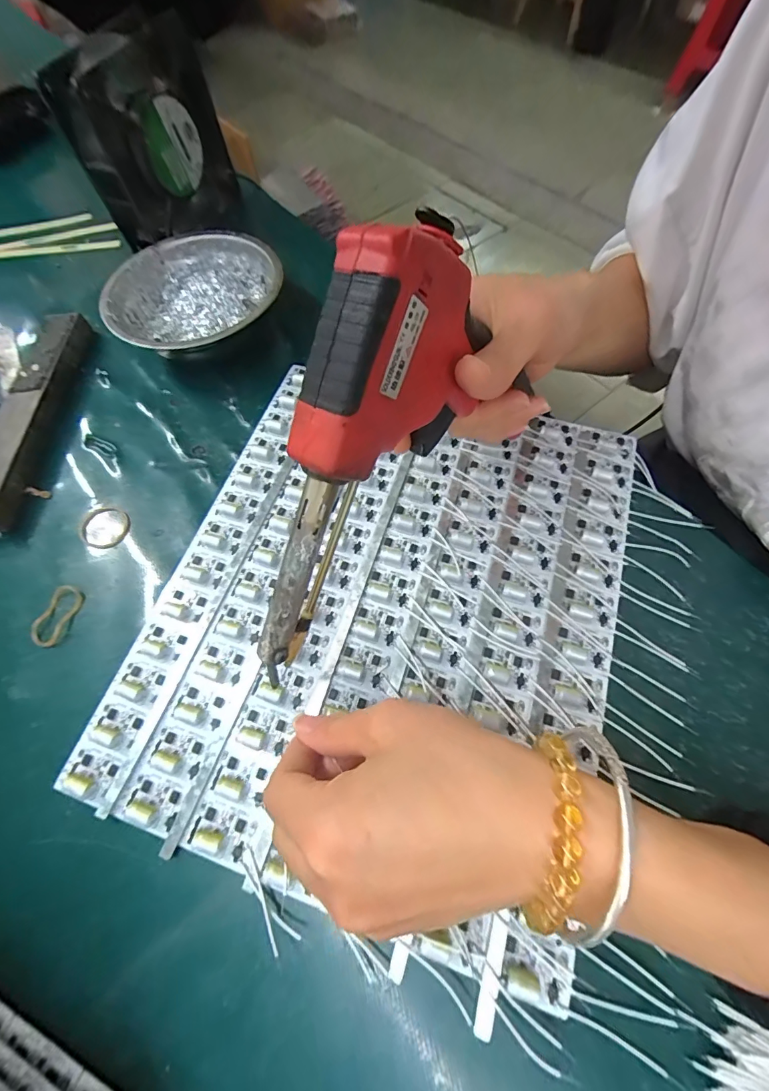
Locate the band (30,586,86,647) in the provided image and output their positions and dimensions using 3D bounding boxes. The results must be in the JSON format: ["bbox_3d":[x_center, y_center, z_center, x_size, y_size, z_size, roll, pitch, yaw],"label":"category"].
[{"bbox_3d":[-0.190,0.041,0.250,0.019,0.004,0.035,19,68,12],"label":"band"}]

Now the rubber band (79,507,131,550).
[{"bbox_3d":[-0.178,-0.012,0.273,0.030,0.004,0.028,35,72,18],"label":"rubber band"}]

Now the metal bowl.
[{"bbox_3d":[-0.142,-0.185,0.330,0.124,0.042,0.129,-29,67,-10],"label":"metal bowl"}]

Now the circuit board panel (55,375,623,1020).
[{"bbox_3d":[-0.004,0.026,0.241,0.248,0.010,0.282,16,67,11],"label":"circuit board panel"}]

